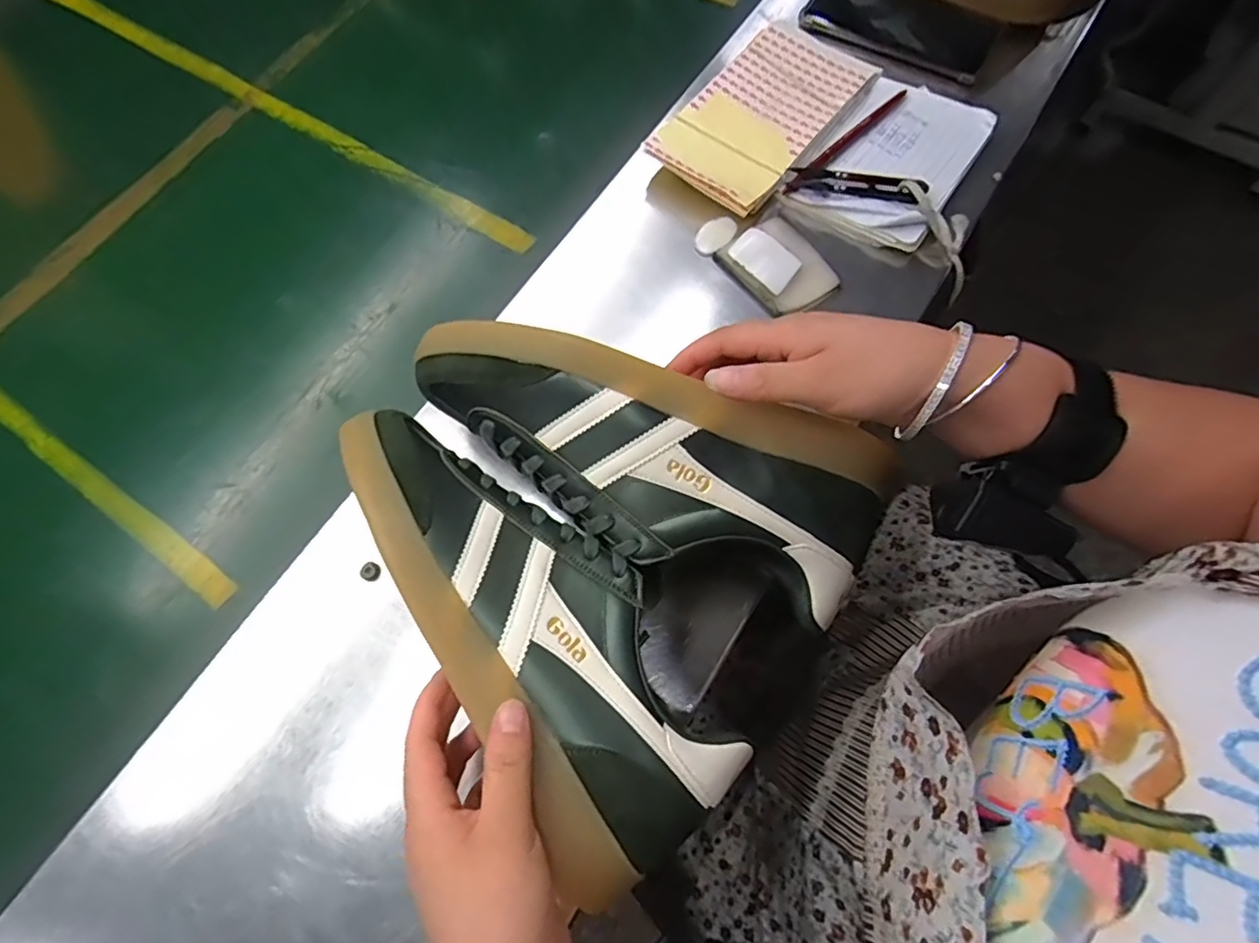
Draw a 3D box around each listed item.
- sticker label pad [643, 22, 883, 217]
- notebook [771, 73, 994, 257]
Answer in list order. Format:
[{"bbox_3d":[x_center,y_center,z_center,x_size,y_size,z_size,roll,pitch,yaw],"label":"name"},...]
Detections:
[{"bbox_3d":[0.109,-0.296,0.484,0.104,0.012,0.191,37,76,14],"label":"sticker label pad"},{"bbox_3d":[0.206,-0.246,0.473,0.108,0.030,0.151,32,75,13],"label":"notebook"}]

